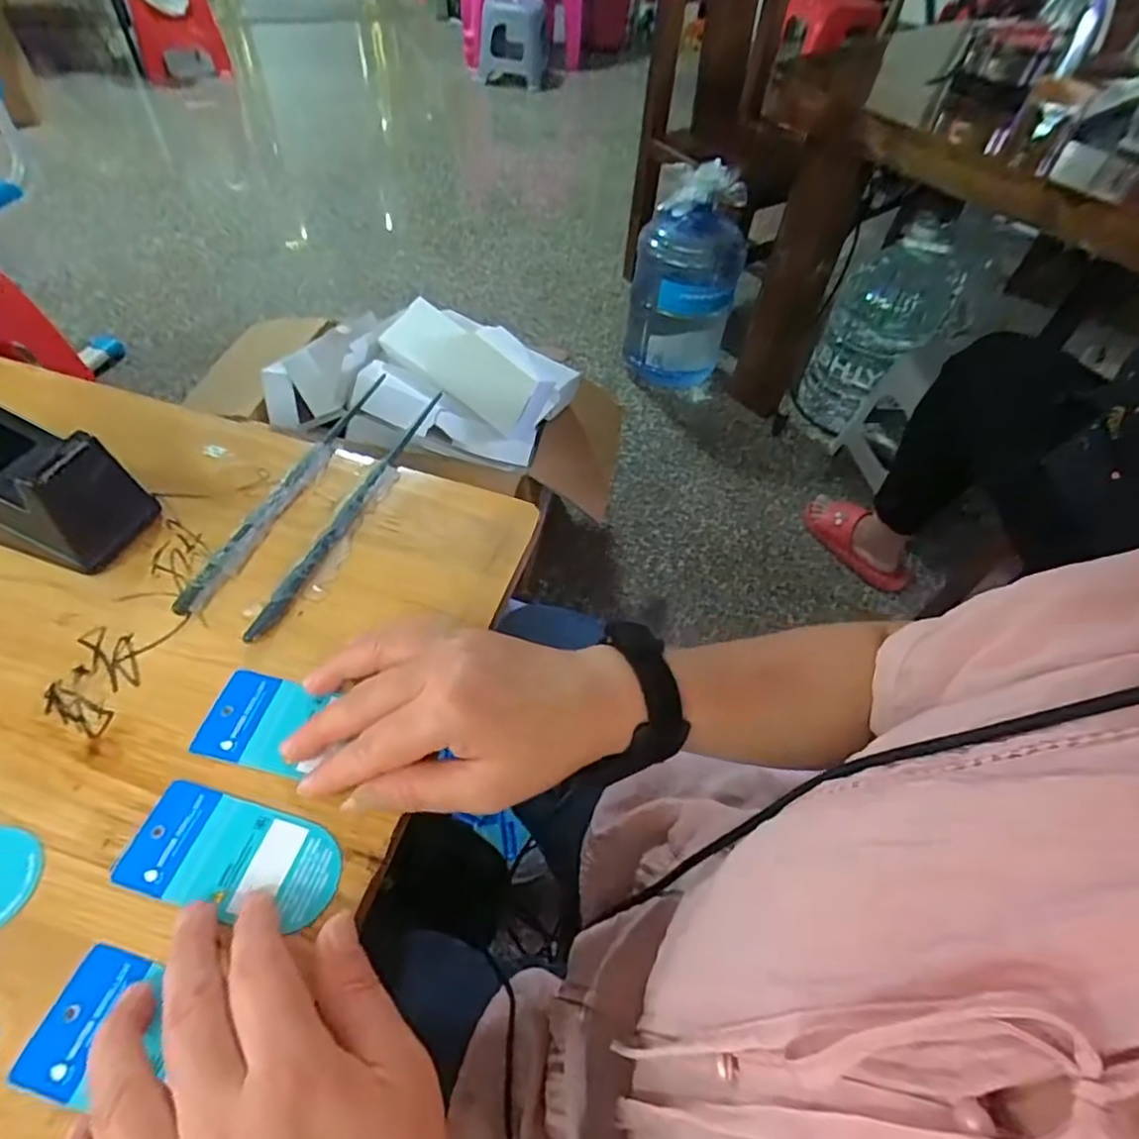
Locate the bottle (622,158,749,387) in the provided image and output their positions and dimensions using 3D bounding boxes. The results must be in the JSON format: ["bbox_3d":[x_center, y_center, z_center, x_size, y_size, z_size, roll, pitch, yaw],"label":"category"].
[{"bbox_3d":[0.286,-0.703,1.583,0.246,0.477,0.237,16,53,8],"label":"bottle"}]

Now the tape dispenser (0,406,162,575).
[{"bbox_3d":[-0.333,-0.057,0.368,0.155,0.075,0.065,13,53,5],"label":"tape dispenser"}]

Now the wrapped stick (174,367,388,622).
[{"bbox_3d":[-0.181,-0.058,0.423,0.016,0.008,0.219,17,53,8],"label":"wrapped stick"}]

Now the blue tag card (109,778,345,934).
[{"bbox_3d":[-0.149,0.128,0.287,0.093,0.004,0.046,12,53,4],"label":"blue tag card"}]

